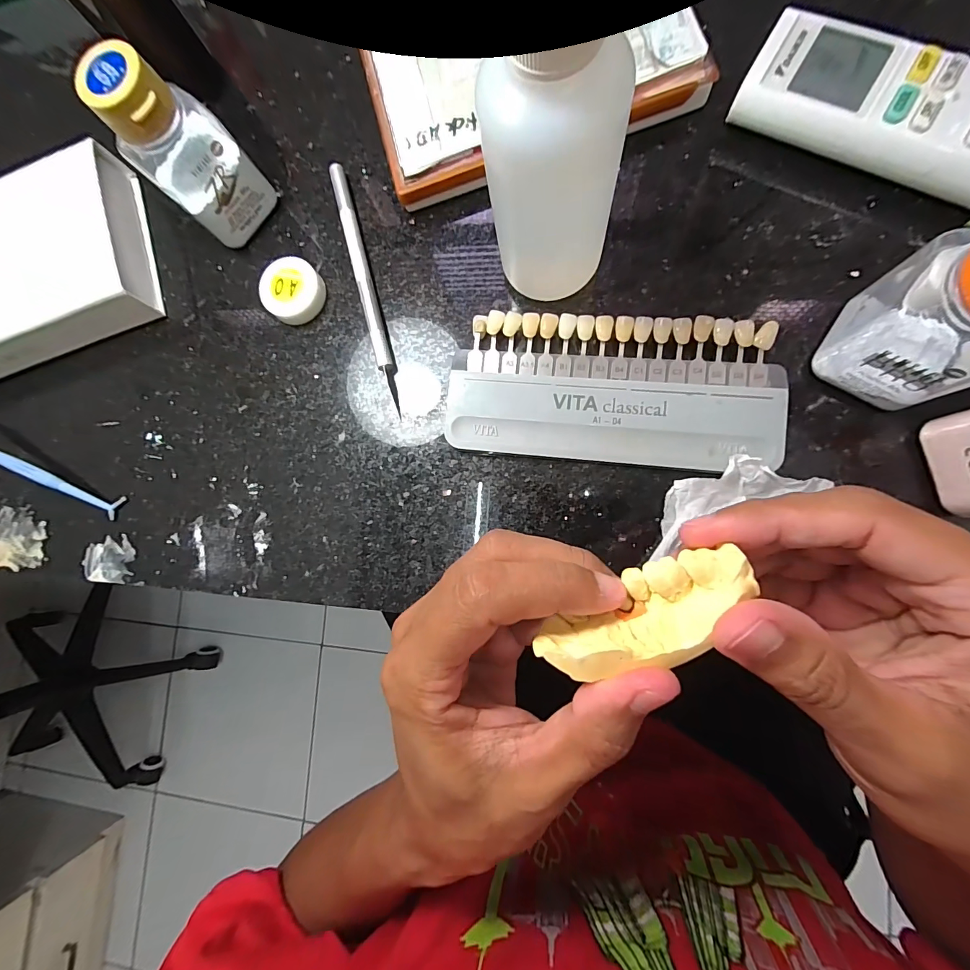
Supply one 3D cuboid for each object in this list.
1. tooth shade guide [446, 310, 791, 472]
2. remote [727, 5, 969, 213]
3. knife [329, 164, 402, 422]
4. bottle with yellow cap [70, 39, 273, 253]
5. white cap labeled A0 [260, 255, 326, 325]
[{"bbox_3d":[0.057,-0.044,0.188,0.145,0.009,0.065,6,86,8],"label":"tooth shade guide"},{"bbox_3d":[0.195,-0.143,0.170,0.170,0.025,0.048,32,90,9],"label":"remote"},{"bbox_3d":[-0.062,-0.103,0.211,0.008,0.007,0.137,-16,83,6],"label":"knife"},{"bbox_3d":[-0.138,-0.154,0.193,0.029,0.073,0.040,44,92,9],"label":"bottle with yellow cap"},{"bbox_3d":[-0.101,-0.102,0.215,0.031,0.012,0.031,-1,85,8],"label":"white cap labeled A0"}]

